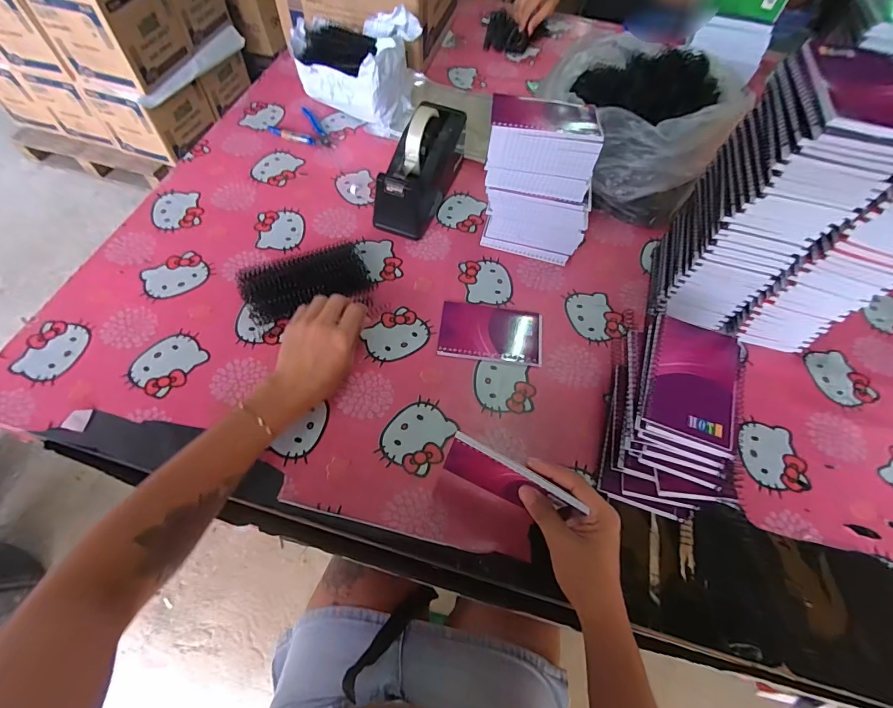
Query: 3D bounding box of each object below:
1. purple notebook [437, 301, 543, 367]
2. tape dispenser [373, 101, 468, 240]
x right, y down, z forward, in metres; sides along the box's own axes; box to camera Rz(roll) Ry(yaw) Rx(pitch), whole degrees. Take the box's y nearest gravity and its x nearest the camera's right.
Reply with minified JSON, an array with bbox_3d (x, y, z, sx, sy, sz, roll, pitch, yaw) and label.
[{"bbox_3d":[0.058,-0.028,0.536,0.131,0.014,0.078,8,59,1],"label":"purple notebook"},{"bbox_3d":[-0.034,-0.275,0.612,0.070,0.118,0.205,22,60,10],"label":"tape dispenser"}]

